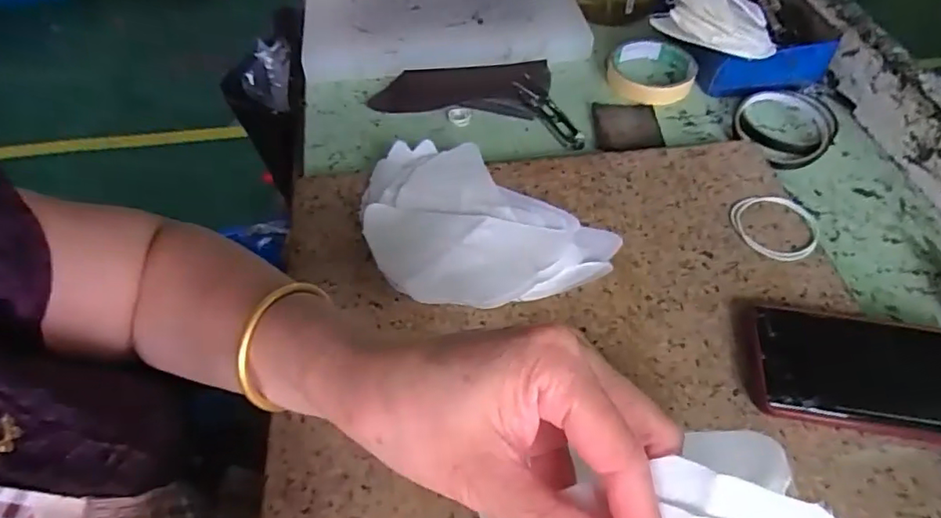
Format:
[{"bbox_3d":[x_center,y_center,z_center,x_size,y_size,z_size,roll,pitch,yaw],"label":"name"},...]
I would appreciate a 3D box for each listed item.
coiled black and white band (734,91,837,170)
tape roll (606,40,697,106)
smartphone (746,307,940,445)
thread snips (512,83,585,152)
[{"bbox_3d":[0.288,-0.124,0.528,0.084,0.014,0.119,25,56,19],"label":"coiled black and white band"},{"bbox_3d":[0.181,-0.189,0.580,0.085,0.019,0.089,0,51,0],"label":"tape roll"},{"bbox_3d":[0.256,0.071,0.350,0.164,0.015,0.077,8,52,7],"label":"smartphone"},{"bbox_3d":[0.073,-0.142,0.555,0.023,0.005,0.113,-21,54,-16],"label":"thread snips"}]

